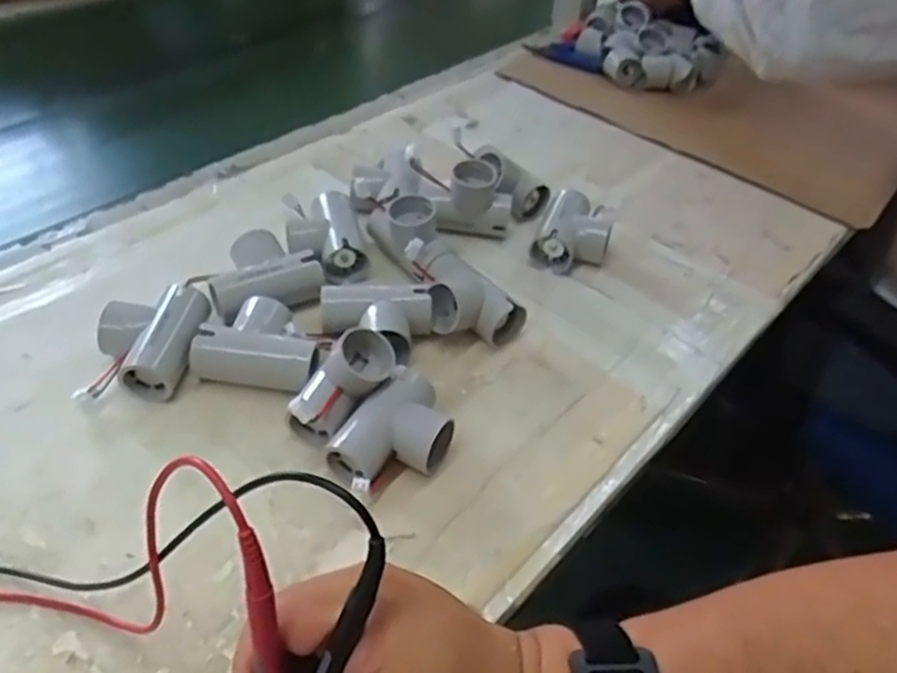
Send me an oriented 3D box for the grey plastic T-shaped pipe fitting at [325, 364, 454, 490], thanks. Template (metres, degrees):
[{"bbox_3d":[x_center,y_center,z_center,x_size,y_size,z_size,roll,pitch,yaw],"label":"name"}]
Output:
[{"bbox_3d":[-0.032,0.061,0.434,0.052,0.031,0.079,28,48,24],"label":"grey plastic T-shaped pipe fitting"}]

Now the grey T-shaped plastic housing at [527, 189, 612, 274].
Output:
[{"bbox_3d":[0.099,-0.087,0.597,0.056,0.037,0.069,12,44,9],"label":"grey T-shaped plastic housing"}]

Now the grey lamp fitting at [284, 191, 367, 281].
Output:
[{"bbox_3d":[-0.096,-0.079,0.567,0.053,0.030,0.072,-8,44,-13],"label":"grey lamp fitting"}]

